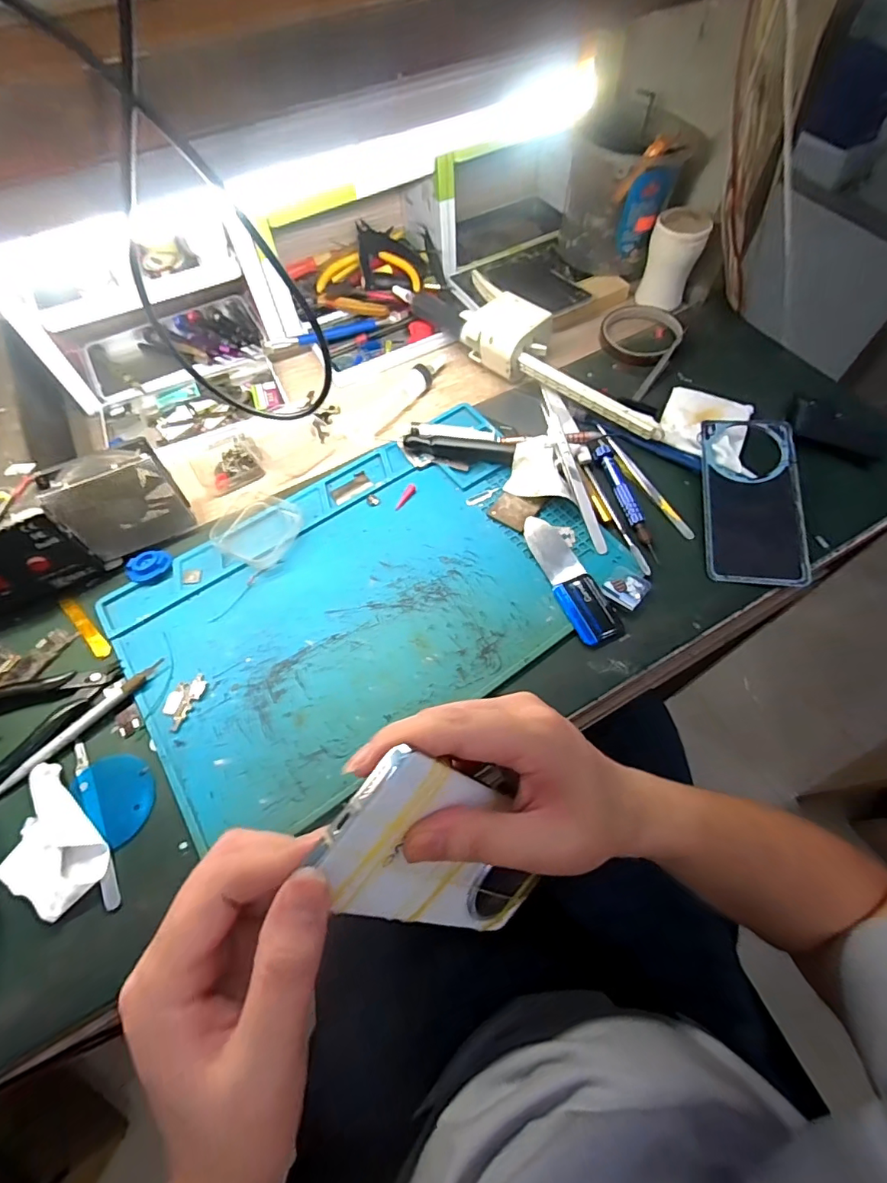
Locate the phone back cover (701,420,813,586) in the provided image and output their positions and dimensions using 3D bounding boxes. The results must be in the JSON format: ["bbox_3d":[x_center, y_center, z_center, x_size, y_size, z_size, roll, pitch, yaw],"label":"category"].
[{"bbox_3d":[0.263,-0.081,0.428,0.076,0.016,0.167,3,68,13],"label":"phone back cover"}]

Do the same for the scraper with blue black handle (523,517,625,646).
[{"bbox_3d":[0.102,-0.013,0.403,0.035,0.005,0.121,-20,63,-9],"label":"scraper with blue black handle"}]

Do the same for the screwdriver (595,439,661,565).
[{"bbox_3d":[0.159,-0.084,0.434,0.015,0.010,0.132,-13,62,-5],"label":"screwdriver"}]

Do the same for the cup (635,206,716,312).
[{"bbox_3d":[0.248,-0.360,0.540,0.054,0.080,0.053,19,64,11],"label":"cup"}]

